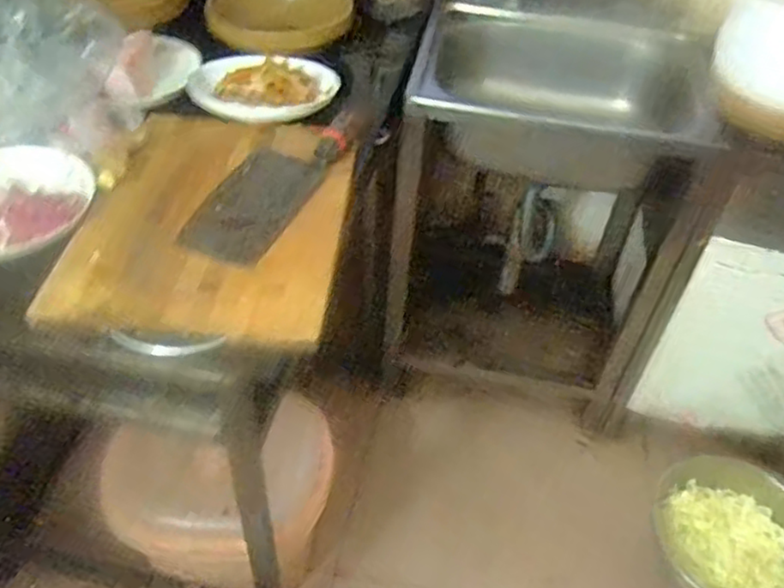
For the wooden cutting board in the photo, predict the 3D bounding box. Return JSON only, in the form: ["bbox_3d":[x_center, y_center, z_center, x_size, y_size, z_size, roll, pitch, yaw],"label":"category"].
[{"bbox_3d":[-0.193,-0.095,0.770,0.276,0.030,0.353,6,44,1],"label":"wooden cutting board"}]

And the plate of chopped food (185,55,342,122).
[{"bbox_3d":[-0.176,-0.289,0.943,0.188,0.031,0.196,3,44,-3],"label":"plate of chopped food"}]

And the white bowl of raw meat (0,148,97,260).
[{"bbox_3d":[-0.418,-0.096,0.751,0.189,0.040,0.186,-1,39,1],"label":"white bowl of raw meat"}]

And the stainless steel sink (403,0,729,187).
[{"bbox_3d":[0.287,-0.346,1.222,0.502,0.168,0.396,10,45,4],"label":"stainless steel sink"}]

